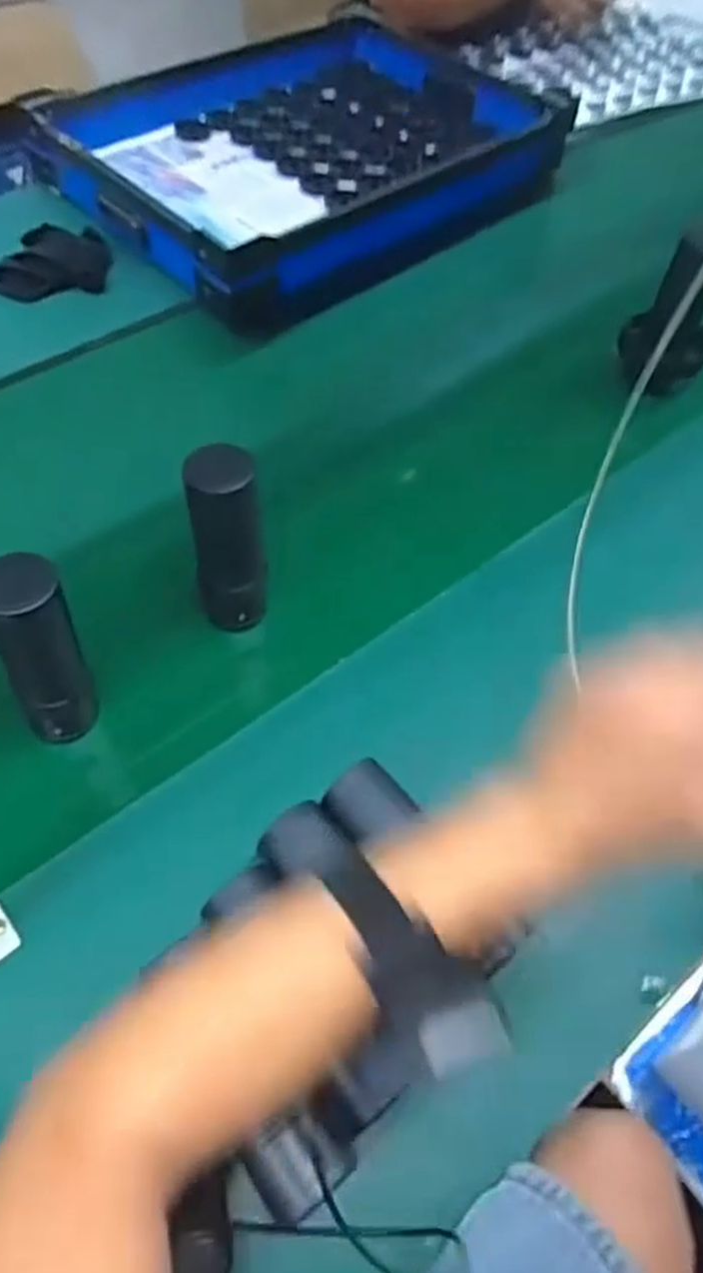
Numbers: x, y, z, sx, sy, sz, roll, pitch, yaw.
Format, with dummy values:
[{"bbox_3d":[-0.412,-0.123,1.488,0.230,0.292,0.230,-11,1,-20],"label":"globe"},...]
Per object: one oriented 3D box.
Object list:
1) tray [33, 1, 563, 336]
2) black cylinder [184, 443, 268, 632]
[{"bbox_3d":[-0.069,-0.721,1.124,0.685,0.097,0.542,-38,66,-24],"label":"tray"},{"bbox_3d":[-0.098,-0.077,0.651,0.060,0.152,0.063,-4,57,-7],"label":"black cylinder"}]

